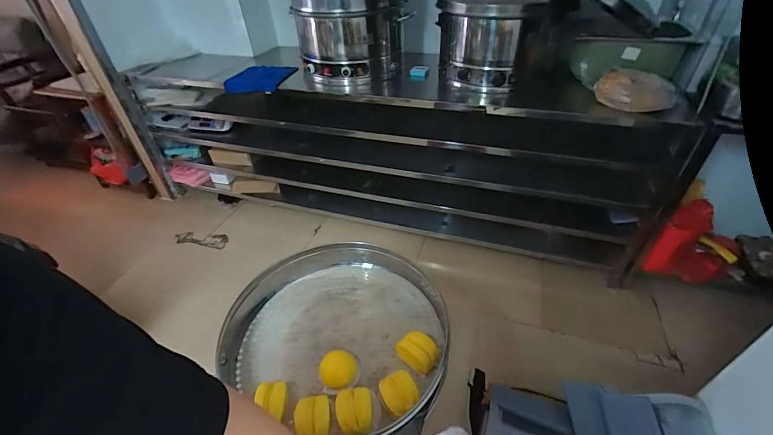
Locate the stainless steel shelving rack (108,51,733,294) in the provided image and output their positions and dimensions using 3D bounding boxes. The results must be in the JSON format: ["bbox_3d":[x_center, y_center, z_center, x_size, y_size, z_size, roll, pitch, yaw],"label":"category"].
[{"bbox_3d":[-0.188,-0.348,1.907,2.779,0.765,0.410,13,40,20],"label":"stainless steel shelving rack"}]

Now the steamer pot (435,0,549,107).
[{"bbox_3d":[0.372,-0.688,1.362,0.321,0.451,0.312,-2,37,2],"label":"steamer pot"}]

